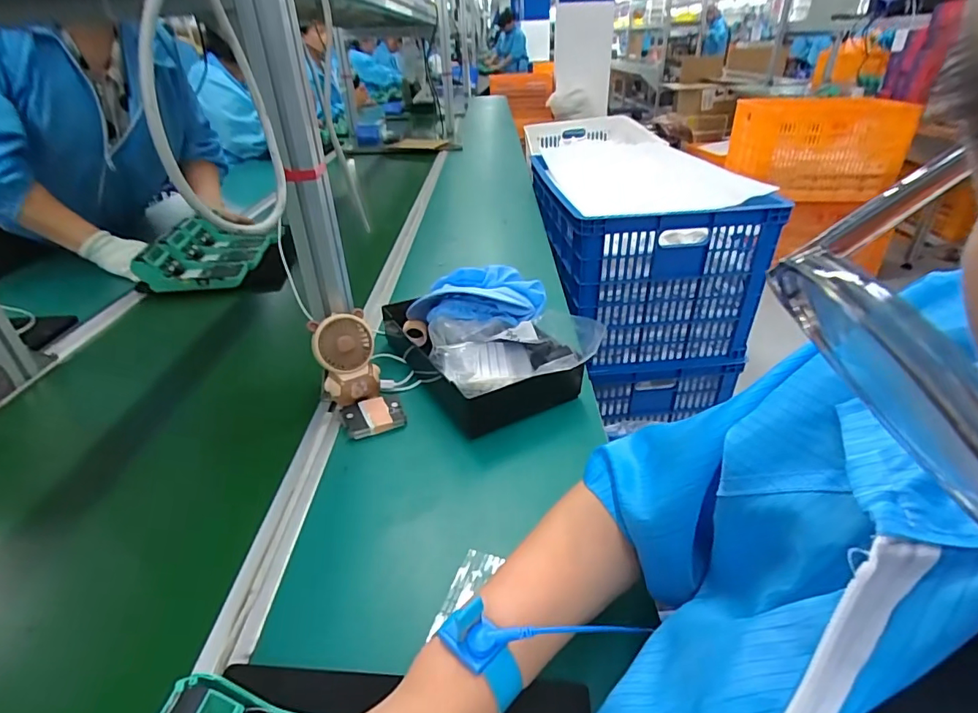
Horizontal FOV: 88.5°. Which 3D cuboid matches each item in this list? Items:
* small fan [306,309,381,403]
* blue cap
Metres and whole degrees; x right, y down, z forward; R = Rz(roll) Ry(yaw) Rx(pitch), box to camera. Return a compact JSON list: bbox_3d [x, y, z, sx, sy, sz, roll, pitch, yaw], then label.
[{"bbox_3d":[-0.166,0.005,0.595,0.068,0.097,0.069,-16,41,-14],"label":"small fan"},{"bbox_3d":[-0.018,-0.086,0.682,0.180,0.058,0.087,-7,39,-3],"label":"blue cap"}]

